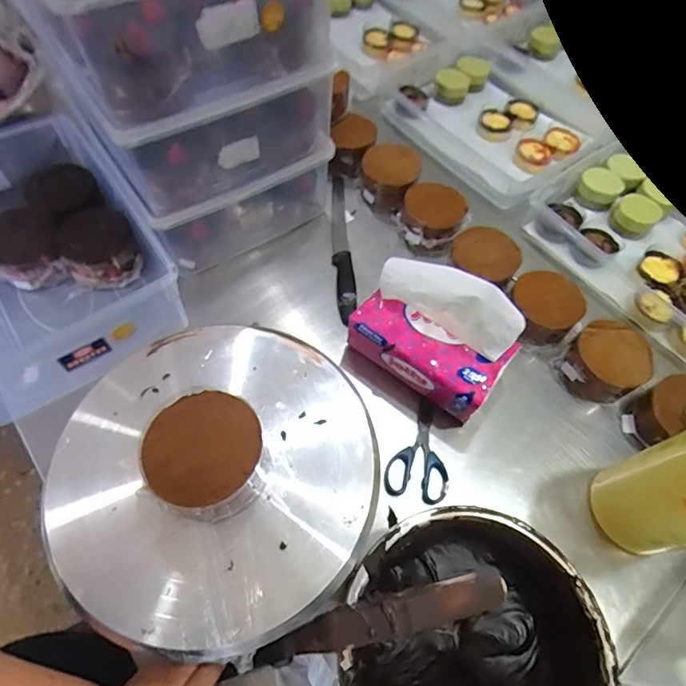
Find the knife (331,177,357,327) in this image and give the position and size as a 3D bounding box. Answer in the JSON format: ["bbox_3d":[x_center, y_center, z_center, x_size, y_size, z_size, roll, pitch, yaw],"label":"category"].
[{"bbox_3d":[-0.002,-0.162,0.729,0.028,0.021,0.295,-2,61,-5],"label":"knife"}]

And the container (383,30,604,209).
[{"bbox_3d":[0.303,-0.446,0.876,0.333,0.059,0.387,-27,66,-17],"label":"container"}]

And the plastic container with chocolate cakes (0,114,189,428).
[{"bbox_3d":[-0.425,-0.115,0.614,0.291,0.128,0.380,-30,67,-18],"label":"plastic container with chocolate cakes"}]

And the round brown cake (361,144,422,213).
[{"bbox_3d":[0.077,-0.278,0.772,0.092,0.062,0.101,2,61,-3],"label":"round brown cake"}]

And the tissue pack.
[{"bbox_3d":[0.108,-0.005,0.562,0.182,0.169,0.089,34,64,14],"label":"tissue pack"}]

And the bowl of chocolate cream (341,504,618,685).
[{"bbox_3d":[0.113,0.277,0.438,0.227,0.099,0.207,2,61,-3],"label":"bowl of chocolate cream"}]

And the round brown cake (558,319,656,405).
[{"bbox_3d":[0.352,0.029,0.621,0.096,0.076,0.093,2,61,-3],"label":"round brown cake"}]

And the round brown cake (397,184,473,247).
[{"bbox_3d":[0.142,-0.202,0.733,0.098,0.061,0.089,-5,61,-6],"label":"round brown cake"}]

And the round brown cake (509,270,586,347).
[{"bbox_3d":[0.283,-0.049,0.651,0.092,0.056,0.090,2,61,-3],"label":"round brown cake"}]

